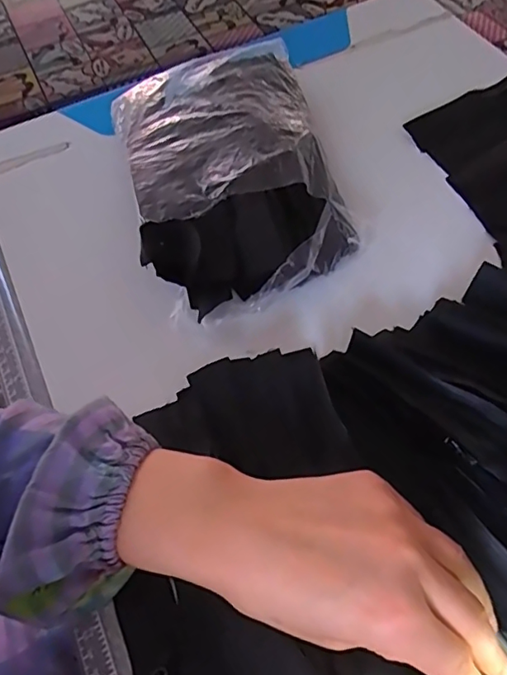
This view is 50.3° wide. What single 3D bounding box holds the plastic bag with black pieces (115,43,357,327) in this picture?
[{"bbox_3d":[-0.025,-0.141,0.435,0.162,0.050,0.273,-12,59,-3],"label":"plastic bag with black pieces"}]

